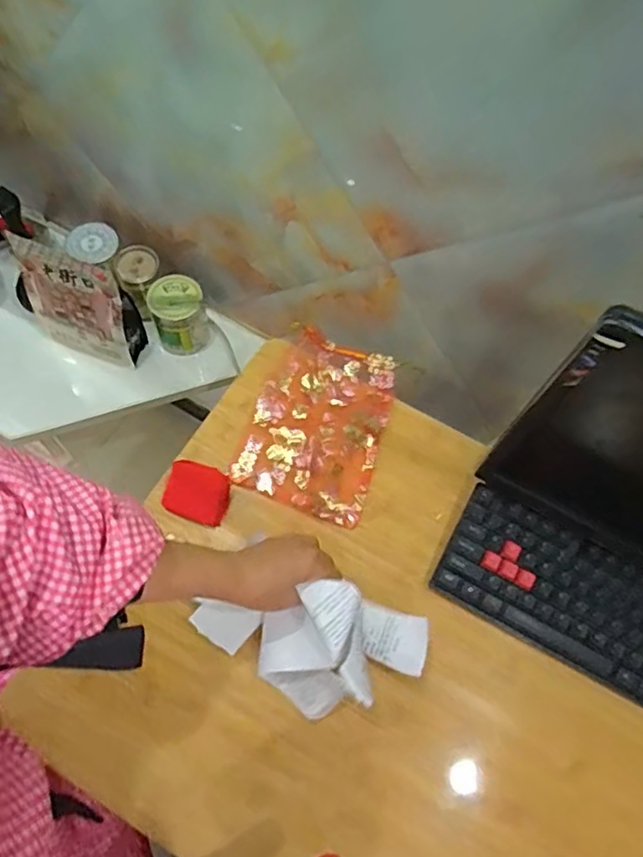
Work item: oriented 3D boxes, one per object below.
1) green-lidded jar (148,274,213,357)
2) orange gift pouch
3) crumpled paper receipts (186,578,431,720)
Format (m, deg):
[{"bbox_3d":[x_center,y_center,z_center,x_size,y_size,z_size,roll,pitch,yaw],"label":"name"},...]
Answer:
[{"bbox_3d":[-0.224,-0.180,0.961,0.086,0.105,0.078,-22,68,-13],"label":"green-lidded jar"},{"bbox_3d":[-0.001,-0.009,0.694,0.143,0.022,0.210,18,65,5],"label":"orange gift pouch"},{"bbox_3d":[-0.010,0.202,0.552,0.208,0.095,0.100,-3,65,-5],"label":"crumpled paper receipts"}]

